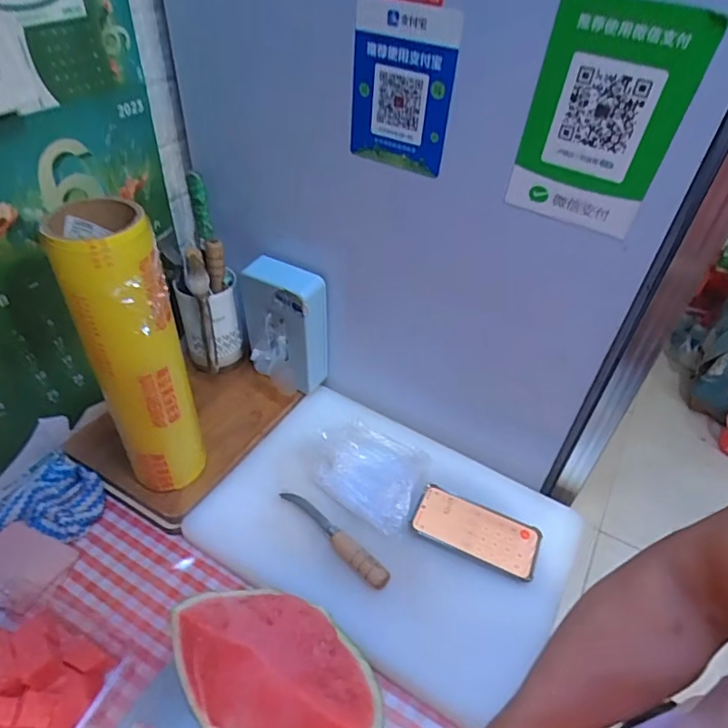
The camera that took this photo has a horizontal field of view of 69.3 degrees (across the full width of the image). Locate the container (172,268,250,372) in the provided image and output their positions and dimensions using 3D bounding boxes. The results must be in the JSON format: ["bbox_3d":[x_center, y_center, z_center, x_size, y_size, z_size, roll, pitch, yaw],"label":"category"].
[{"bbox_3d":[-0.238,-0.069,0.827,0.090,0.152,0.085,33,50,27],"label":"container"}]

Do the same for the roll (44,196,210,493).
[{"bbox_3d":[-0.256,0.004,0.602,0.091,0.360,0.107,-18,47,-22],"label":"roll"}]

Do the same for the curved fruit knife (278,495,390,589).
[{"bbox_3d":[-0.038,0.208,0.648,0.022,0.018,0.176,-32,54,-32],"label":"curved fruit knife"}]

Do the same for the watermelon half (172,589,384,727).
[{"bbox_3d":[-0.082,0.304,0.516,0.215,0.090,0.139,28,48,23],"label":"watermelon half"}]

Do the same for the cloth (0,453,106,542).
[{"bbox_3d":[-0.400,0.173,0.682,0.115,0.039,0.110,17,45,13],"label":"cloth"}]

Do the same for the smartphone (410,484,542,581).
[{"bbox_3d":[0.142,0.209,0.667,0.153,0.012,0.076,20,45,17],"label":"smartphone"}]

